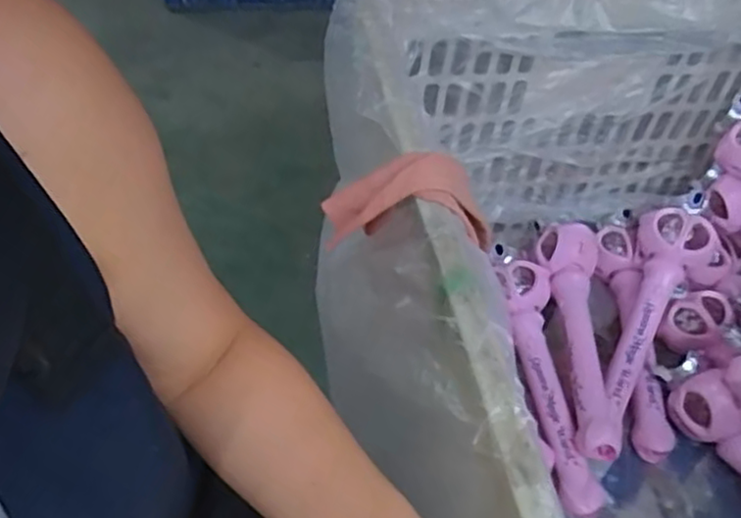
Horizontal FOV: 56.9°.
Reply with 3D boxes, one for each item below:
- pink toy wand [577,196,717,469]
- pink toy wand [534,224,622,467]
[{"bbox_3d":[0.346,0.086,0.875,0.084,0.076,0.374,23,70,15],"label":"pink toy wand"},{"bbox_3d":[0.270,0.096,0.883,0.082,0.062,0.328,5,50,-1],"label":"pink toy wand"}]

